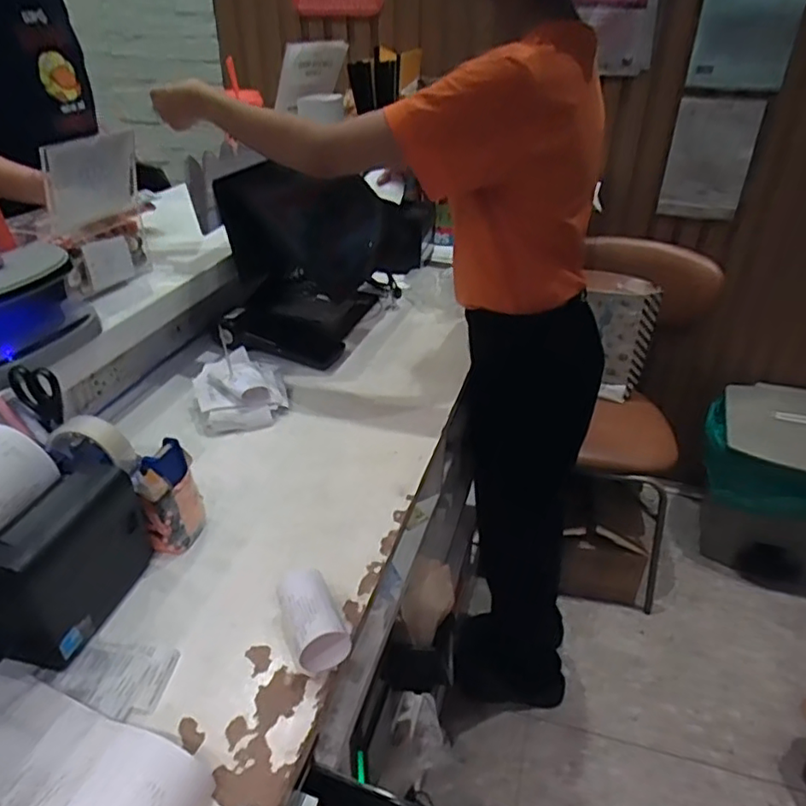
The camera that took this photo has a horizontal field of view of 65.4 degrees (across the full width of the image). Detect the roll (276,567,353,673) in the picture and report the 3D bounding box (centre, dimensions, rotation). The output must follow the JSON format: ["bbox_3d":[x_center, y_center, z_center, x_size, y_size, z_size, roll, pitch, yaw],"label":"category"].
[{"bbox_3d":[-0.082,0.192,0.558,0.049,0.050,0.081,-12,35,-20],"label":"roll"}]

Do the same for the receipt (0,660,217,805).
[{"bbox_3d":[-0.245,0.260,0.444,0.215,0.053,0.094,14,35,20],"label":"receipt"}]

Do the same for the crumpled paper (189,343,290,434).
[{"bbox_3d":[-0.229,-0.021,0.870,0.128,0.047,0.148,-7,33,-12],"label":"crumpled paper"}]

